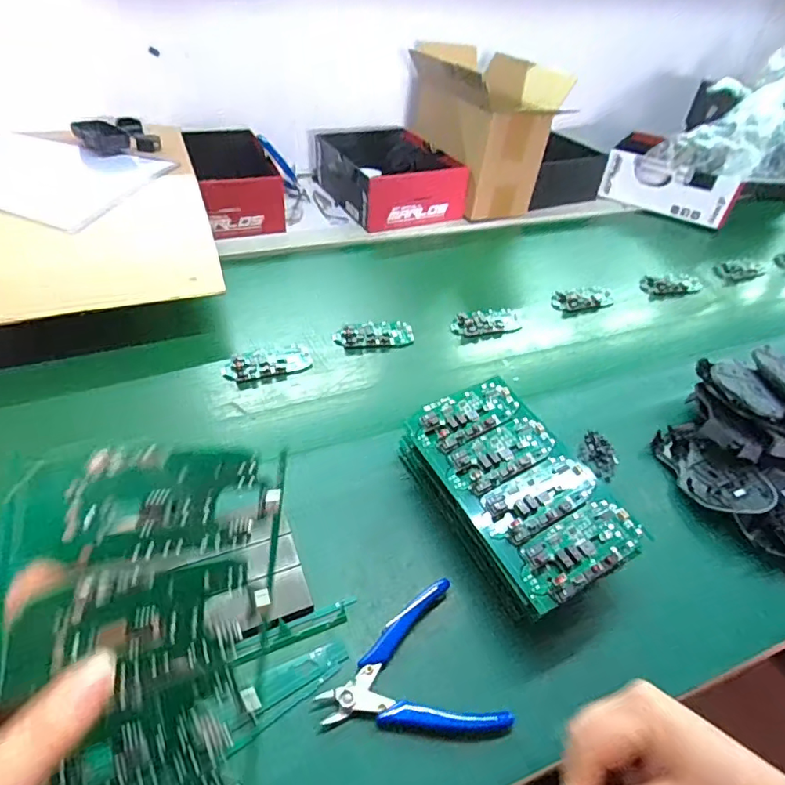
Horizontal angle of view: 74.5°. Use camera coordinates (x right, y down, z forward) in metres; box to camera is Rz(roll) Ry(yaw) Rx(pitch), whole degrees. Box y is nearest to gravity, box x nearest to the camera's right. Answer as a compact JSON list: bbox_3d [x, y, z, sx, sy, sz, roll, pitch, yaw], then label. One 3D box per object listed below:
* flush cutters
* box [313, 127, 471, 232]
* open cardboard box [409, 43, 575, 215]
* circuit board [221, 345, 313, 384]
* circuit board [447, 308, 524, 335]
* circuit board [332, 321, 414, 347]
[{"bbox_3d":[0.009,0.199,0.361,0.115,0.015,0.101,-12,46,-19],"label":"flush cutters"},{"bbox_3d":[-0.010,-0.392,0.934,0.209,0.109,0.251,-11,45,-18],"label":"box"},{"bbox_3d":[0.163,-0.453,0.911,0.164,0.207,0.241,-18,48,-24],"label":"open cardboard box"},{"bbox_3d":[-0.146,-0.036,0.604,0.100,0.008,0.045,-13,46,-19],"label":"circuit board"},{"bbox_3d":[0.124,-0.094,0.697,0.098,0.012,0.044,-12,46,-19],"label":"circuit board"},{"bbox_3d":[-0.024,-0.074,0.658,0.099,0.010,0.041,-6,44,-13],"label":"circuit board"}]

